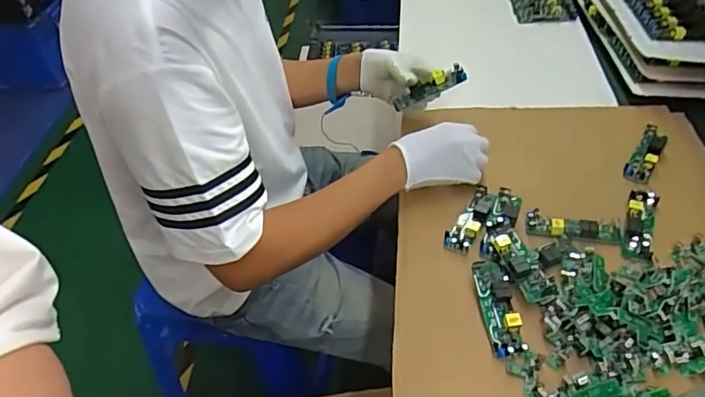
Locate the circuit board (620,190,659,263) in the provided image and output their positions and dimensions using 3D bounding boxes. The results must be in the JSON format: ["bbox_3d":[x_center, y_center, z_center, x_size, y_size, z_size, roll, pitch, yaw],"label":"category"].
[{"bbox_3d":[0.363,0.029,0.670,0.034,0.019,0.111,16,48,20],"label":"circuit board"}]

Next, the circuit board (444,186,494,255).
[{"bbox_3d":[0.156,0.028,0.696,0.034,0.017,0.110,24,51,26],"label":"circuit board"}]

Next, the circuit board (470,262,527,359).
[{"bbox_3d":[0.165,0.121,0.600,0.038,0.021,0.112,-6,45,-2],"label":"circuit board"}]

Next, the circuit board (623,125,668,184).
[{"bbox_3d":[0.427,-0.065,0.773,0.034,0.023,0.124,25,52,27],"label":"circuit board"}]

